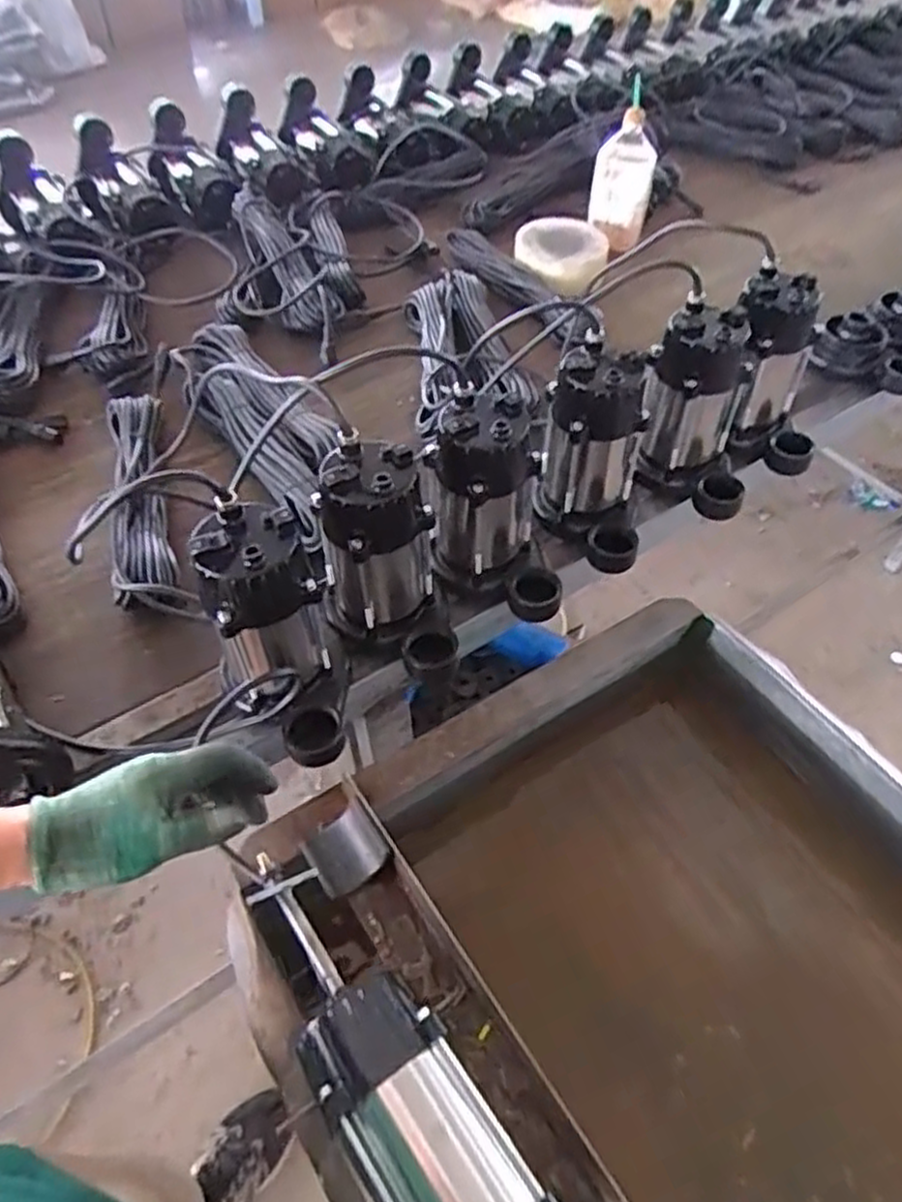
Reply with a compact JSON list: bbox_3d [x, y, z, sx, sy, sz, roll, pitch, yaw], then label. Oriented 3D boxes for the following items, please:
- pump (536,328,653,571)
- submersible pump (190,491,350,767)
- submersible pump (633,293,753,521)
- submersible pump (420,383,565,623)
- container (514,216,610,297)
[{"bbox_3d":[0.155,-0.148,0.820,0.105,0.193,0.136,0,51,-1],"label":"pump"},{"bbox_3d":[-0.144,0.032,0.661,0.107,0.190,0.148,-18,54,-15],"label":"submersible pump"},{"bbox_3d":[0.296,-0.223,0.885,0.146,0.195,0.121,23,54,16],"label":"submersible pump"},{"bbox_3d":[0.047,-0.087,0.765,0.108,0.187,0.137,-17,53,-15],"label":"submersible pump"},{"bbox_3d":[0.177,-0.559,1.240,0.146,0.061,0.172,11,52,8],"label":"container"}]

